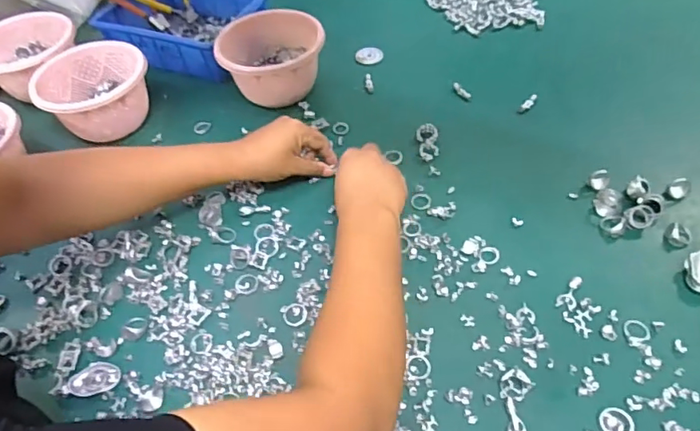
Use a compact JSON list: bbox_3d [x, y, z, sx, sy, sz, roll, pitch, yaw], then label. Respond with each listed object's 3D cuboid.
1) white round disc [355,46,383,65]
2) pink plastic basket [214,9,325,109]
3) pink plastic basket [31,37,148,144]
[{"bbox_3d":[0.031,-0.253,0.819,0.042,0.004,0.044,1,51,5],"label":"white round disc"},{"bbox_3d":[-0.108,-0.219,0.749,0.123,0.091,0.139,29,59,25],"label":"pink plastic basket"},{"bbox_3d":[-0.353,-0.170,0.731,0.146,0.078,0.138,-30,55,-19],"label":"pink plastic basket"}]

